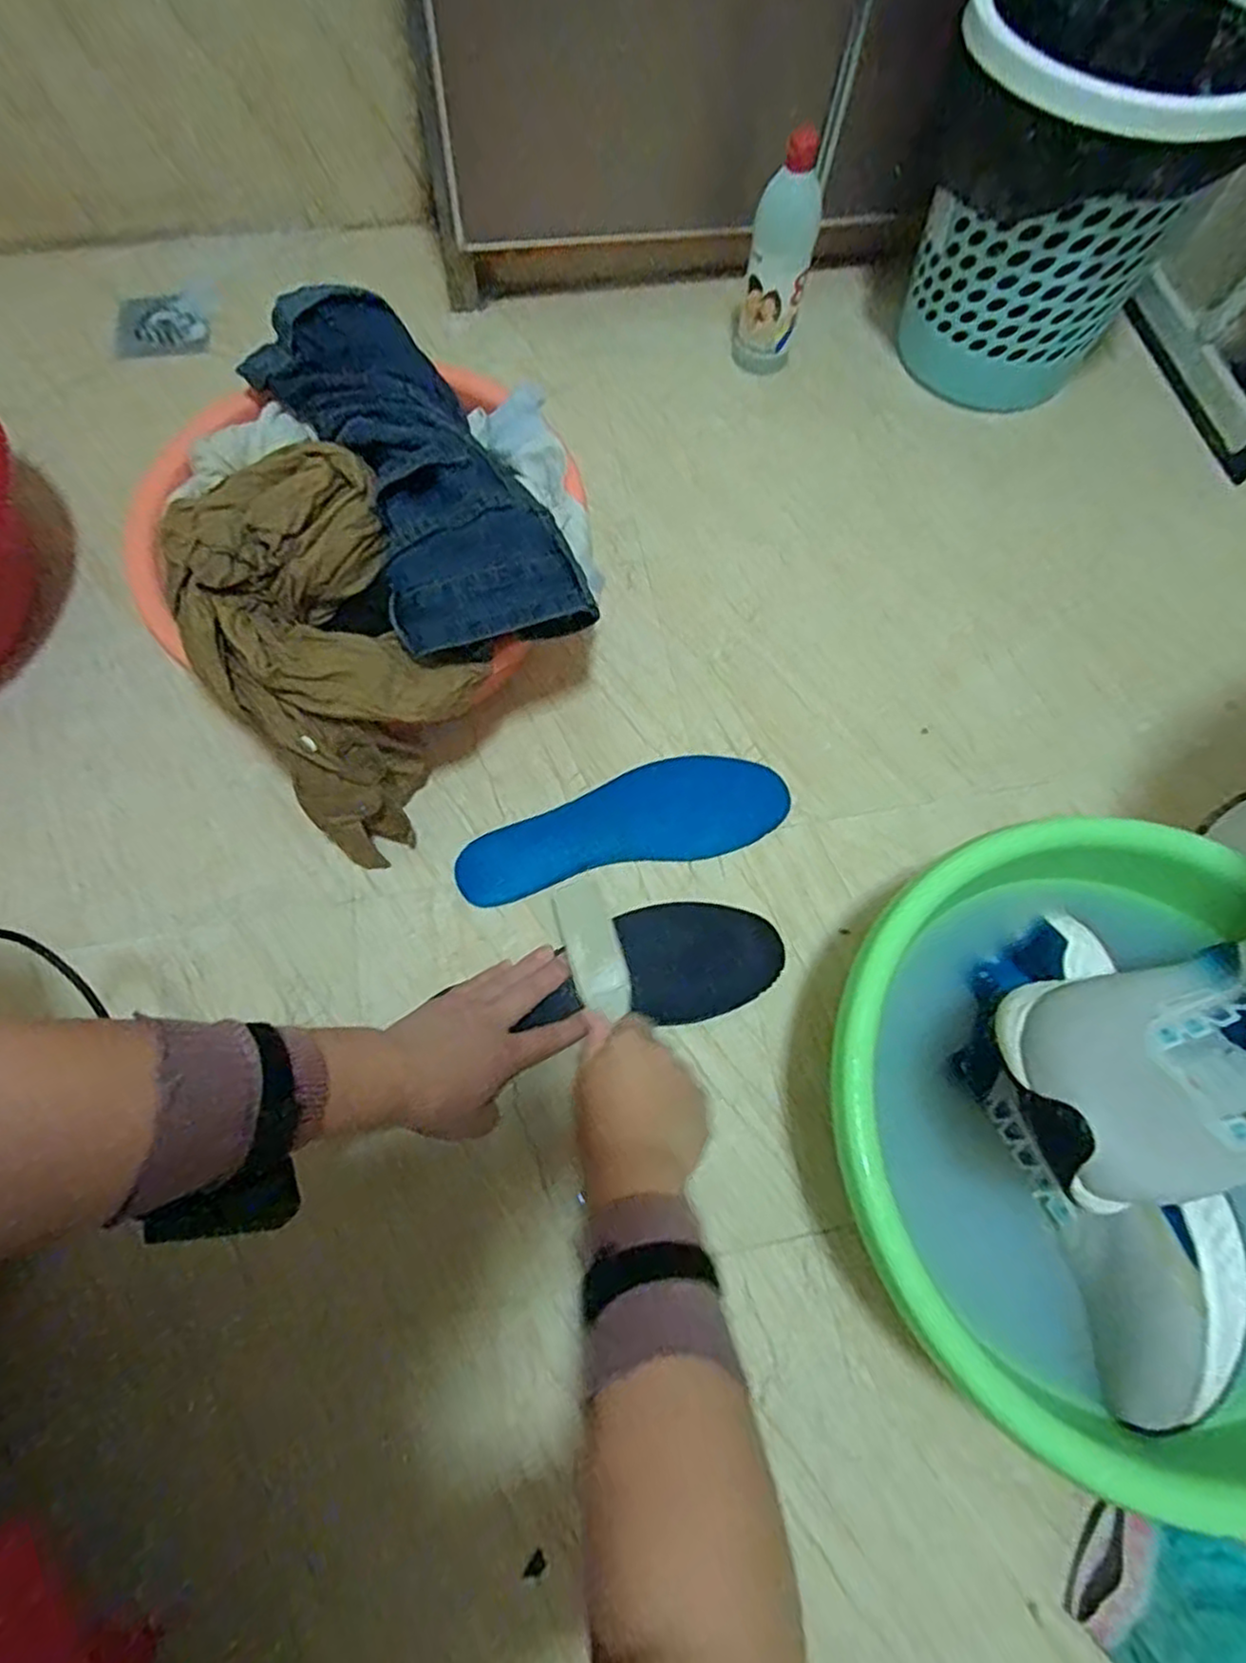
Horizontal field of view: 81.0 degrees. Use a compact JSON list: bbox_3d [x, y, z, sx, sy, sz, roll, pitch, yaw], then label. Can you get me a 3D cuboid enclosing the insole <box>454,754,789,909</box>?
[{"bbox_3d":[0.000,-0.008,0.618,0.278,0.007,0.087,-13,70,-6],"label":"insole"}]

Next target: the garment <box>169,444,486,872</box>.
[{"bbox_3d":[-0.208,-0.119,0.551,0.163,0.208,0.203,-34,73,-13],"label":"garment"}]

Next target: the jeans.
[{"bbox_3d":[-0.161,-0.273,0.536,0.133,0.073,0.339,-30,73,-13],"label":"jeans"}]

